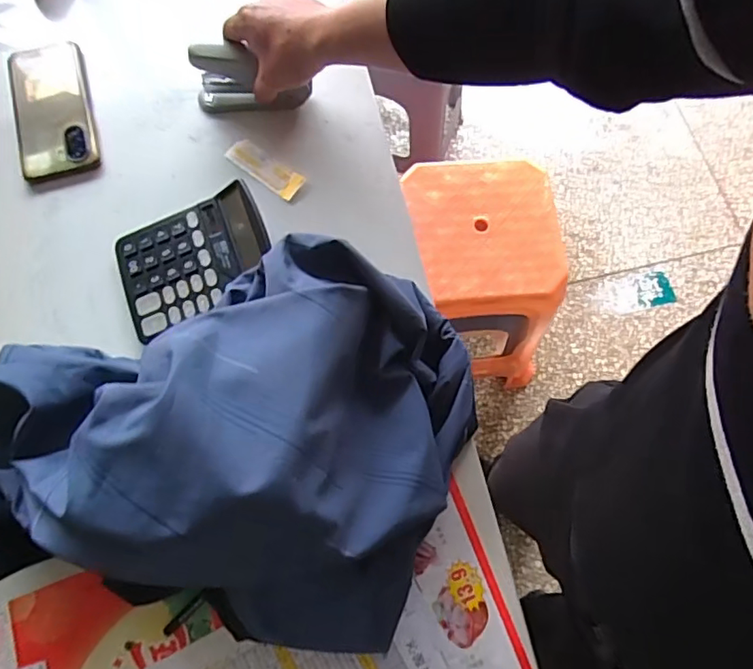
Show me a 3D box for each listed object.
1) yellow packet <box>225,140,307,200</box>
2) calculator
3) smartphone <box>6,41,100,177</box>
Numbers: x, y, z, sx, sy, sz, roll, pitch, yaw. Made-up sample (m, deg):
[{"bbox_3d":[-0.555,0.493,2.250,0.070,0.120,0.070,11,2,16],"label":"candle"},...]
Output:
[{"bbox_3d":[-0.115,-0.170,0.555,0.087,0.009,0.028,34,74,10],"label":"yellow packet"},{"bbox_3d":[-0.171,-0.069,0.502,0.139,0.034,0.107,-22,73,-8],"label":"calculator"},{"bbox_3d":[-0.346,-0.245,0.571,0.078,0.013,0.176,-16,72,-6],"label":"smartphone"}]

